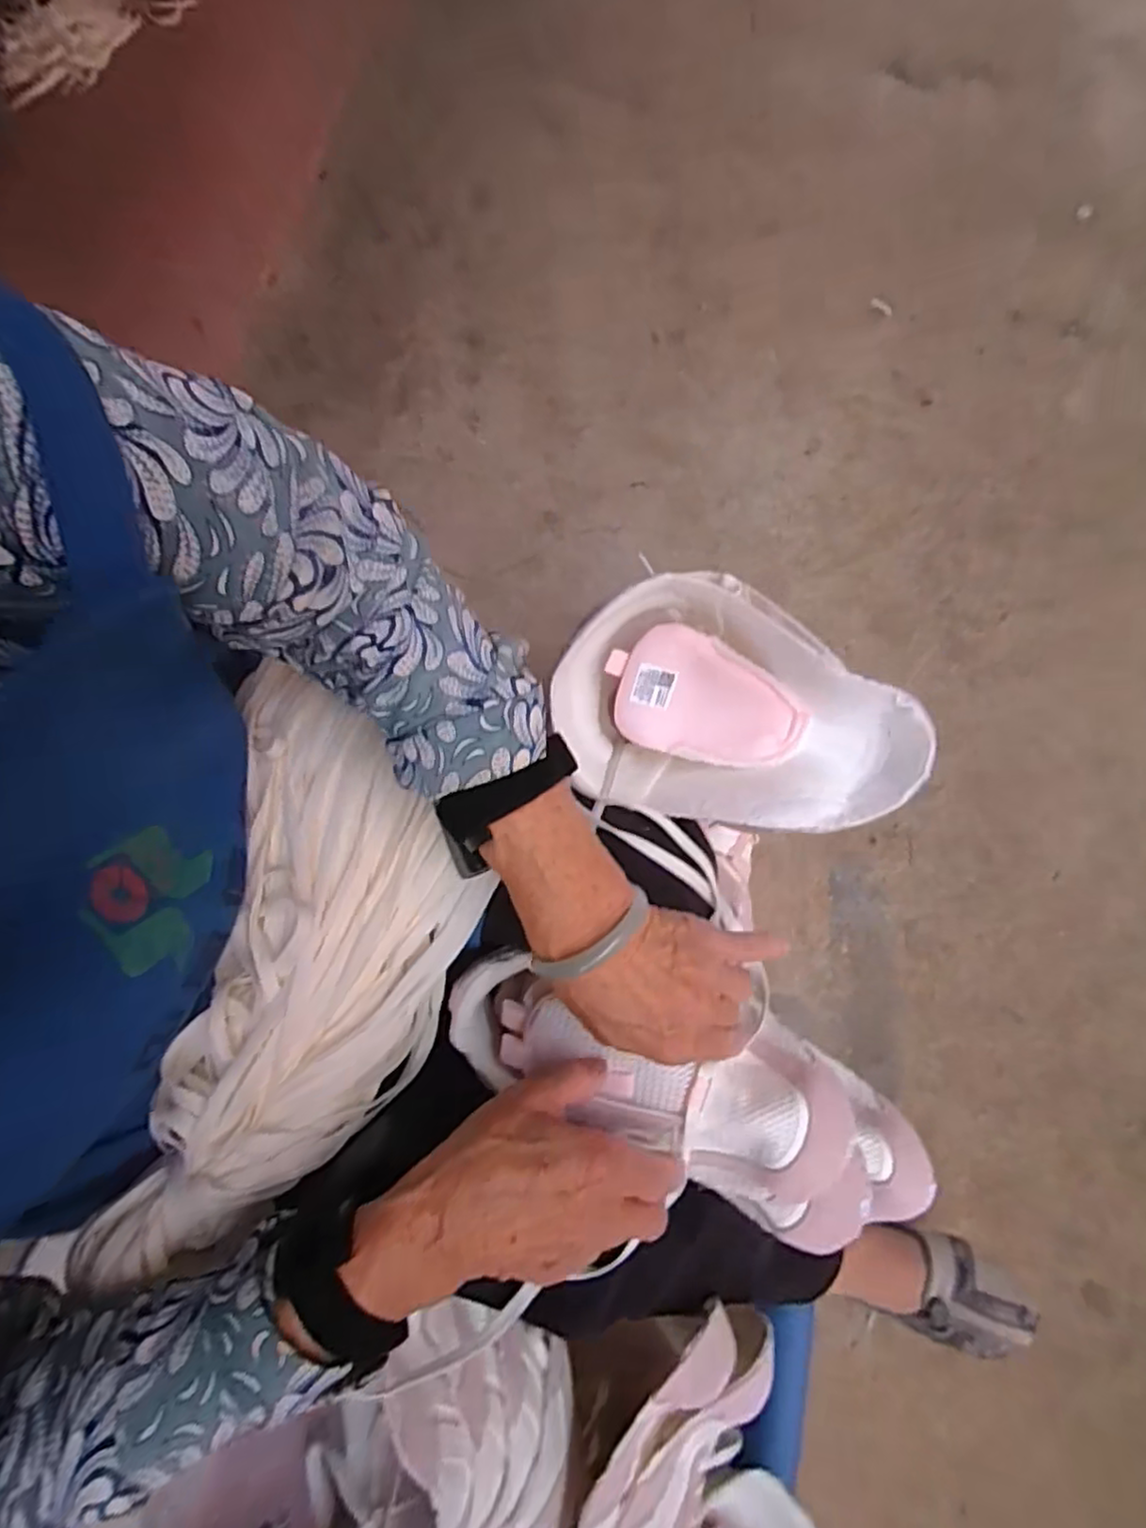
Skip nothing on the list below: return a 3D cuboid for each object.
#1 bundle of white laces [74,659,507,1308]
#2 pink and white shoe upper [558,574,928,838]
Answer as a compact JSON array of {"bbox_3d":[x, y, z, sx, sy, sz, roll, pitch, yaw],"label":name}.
[{"bbox_3d":[-0.136,0.103,0.379,0.149,0.049,0.319,8,78,6],"label":"bundle of white laces"},{"bbox_3d":[0.098,-0.025,0.430,0.211,0.082,0.139,31,114,4],"label":"pink and white shoe upper"}]

